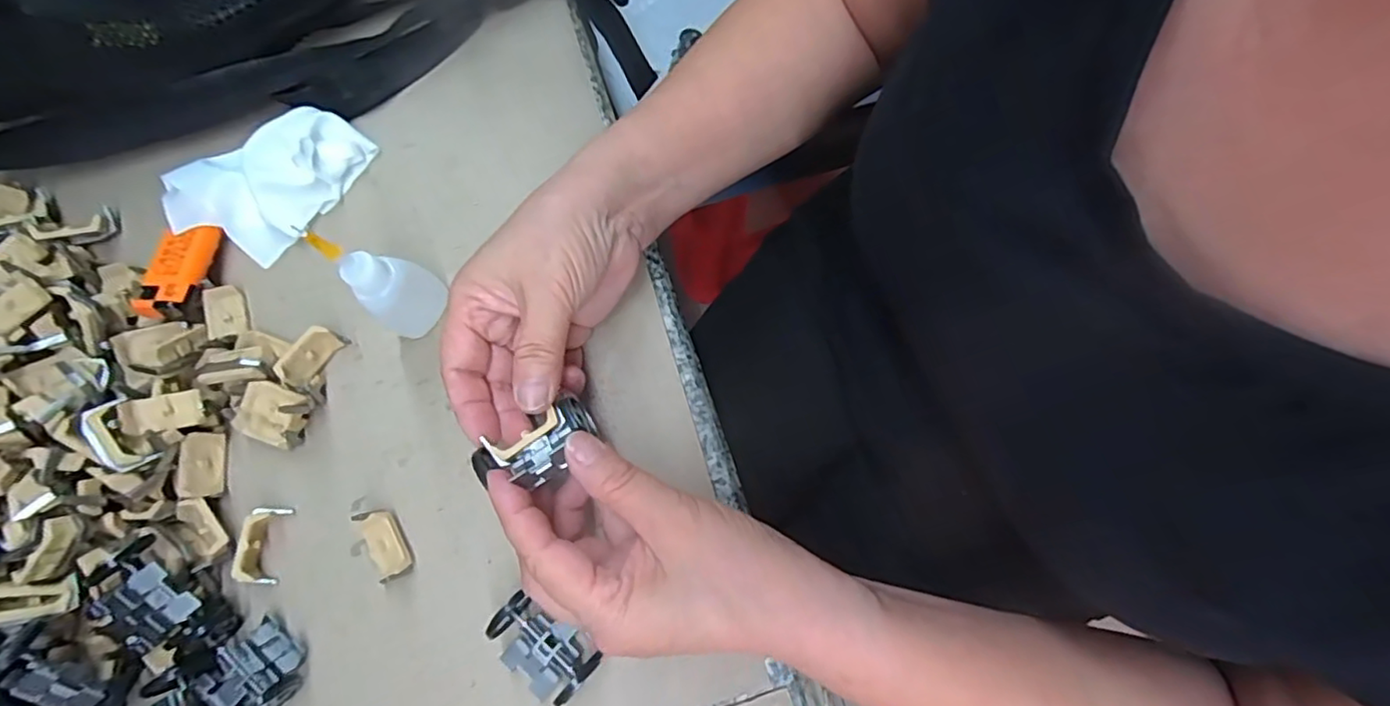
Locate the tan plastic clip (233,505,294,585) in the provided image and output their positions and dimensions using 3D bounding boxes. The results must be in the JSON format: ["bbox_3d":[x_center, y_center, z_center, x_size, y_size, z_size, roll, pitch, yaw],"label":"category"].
[{"bbox_3d":[-0.210,0.093,0.296,0.015,0.016,0.036,0,76,2],"label":"tan plastic clip"}]

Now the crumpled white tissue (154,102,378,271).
[{"bbox_3d":[-0.243,-0.102,0.344,0.075,0.028,0.097,32,79,10],"label":"crumpled white tissue"}]

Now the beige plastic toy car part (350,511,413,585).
[{"bbox_3d":[-0.149,0.092,0.296,0.018,0.015,0.034,-25,76,-4],"label":"beige plastic toy car part"}]

